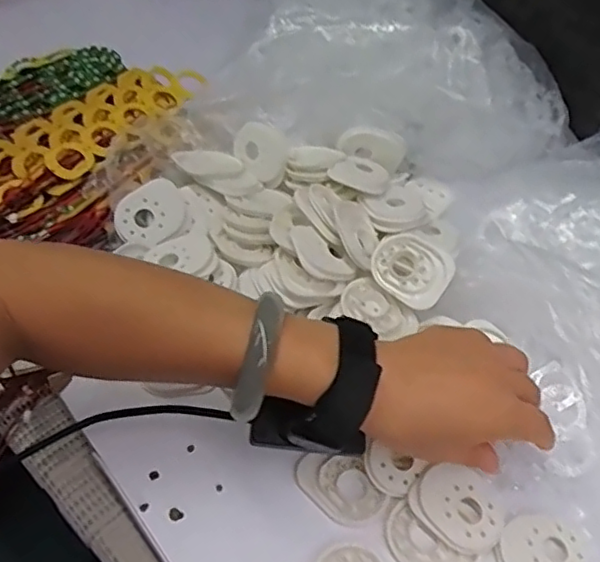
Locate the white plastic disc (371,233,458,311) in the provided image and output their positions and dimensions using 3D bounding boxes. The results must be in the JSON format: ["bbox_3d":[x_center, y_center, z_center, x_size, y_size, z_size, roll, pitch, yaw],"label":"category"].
[{"bbox_3d":[0.083,-0.010,0.461,0.058,0.009,0.050,36,81,16],"label":"white plastic disc"}]

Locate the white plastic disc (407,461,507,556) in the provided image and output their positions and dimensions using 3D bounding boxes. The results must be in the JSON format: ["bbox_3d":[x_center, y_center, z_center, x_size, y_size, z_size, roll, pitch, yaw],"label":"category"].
[{"bbox_3d":[0.100,0.139,0.386,0.057,0.008,0.049,42,64,17],"label":"white plastic disc"}]

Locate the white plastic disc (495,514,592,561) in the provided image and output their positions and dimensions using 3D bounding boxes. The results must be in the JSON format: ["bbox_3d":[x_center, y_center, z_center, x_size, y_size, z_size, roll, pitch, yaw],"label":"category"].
[{"bbox_3d":[0.147,0.167,0.376,0.054,0.006,0.047,-13,57,-11],"label":"white plastic disc"}]

